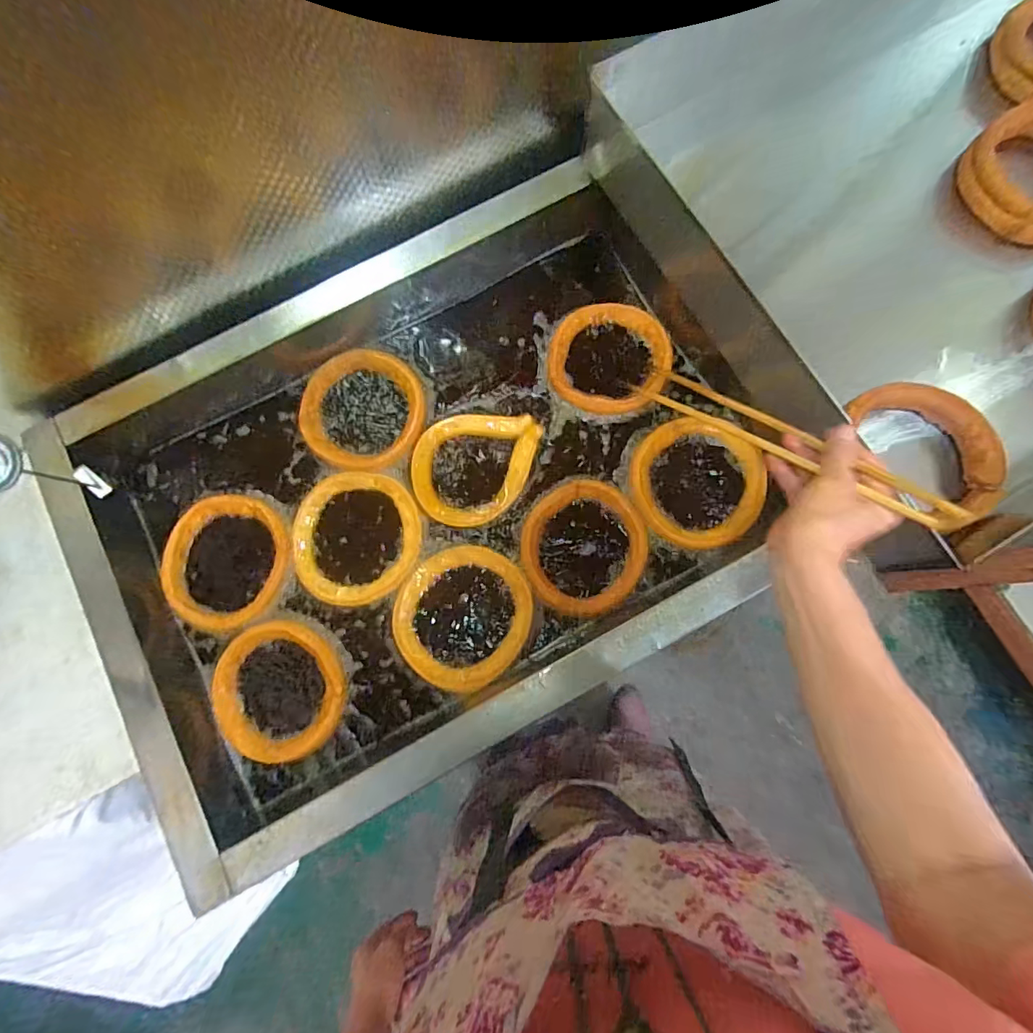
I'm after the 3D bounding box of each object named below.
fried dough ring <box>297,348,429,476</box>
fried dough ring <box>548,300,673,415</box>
[{"bbox_3d":[-0.201,-0.142,0.654,0.159,0.012,0.163,0,79,1],"label":"fried dough ring"},{"bbox_3d":[0.125,-0.213,0.660,0.158,0.015,0.152,0,79,1],"label":"fried dough ring"}]

